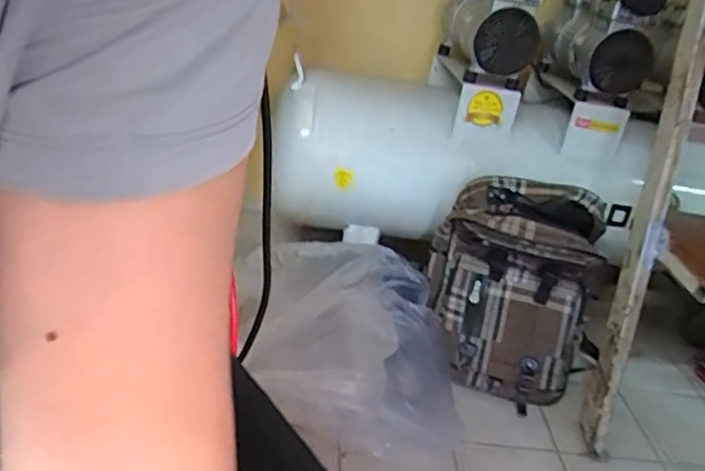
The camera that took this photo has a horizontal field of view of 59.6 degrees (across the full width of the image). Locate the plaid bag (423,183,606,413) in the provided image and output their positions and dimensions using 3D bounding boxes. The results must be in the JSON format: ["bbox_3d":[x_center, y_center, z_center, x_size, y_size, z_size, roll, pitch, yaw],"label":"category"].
[{"bbox_3d":[0.301,0.101,1.170,0.328,0.358,0.197,17,29,10],"label":"plaid bag"}]

